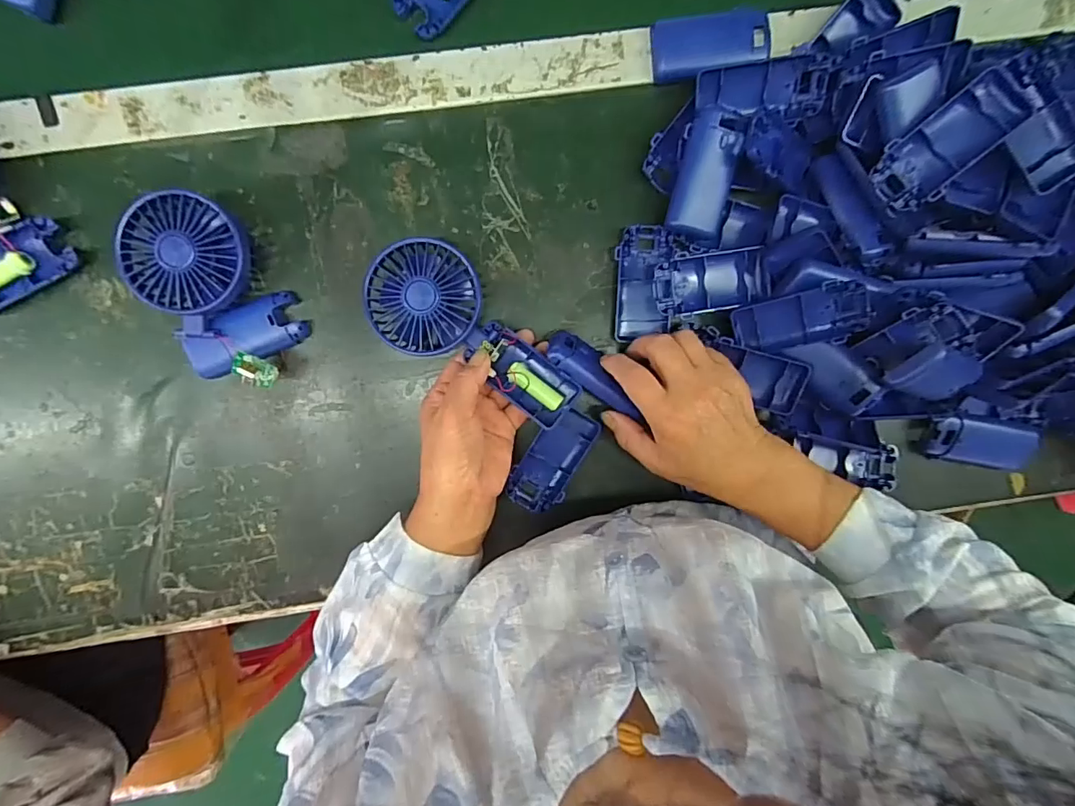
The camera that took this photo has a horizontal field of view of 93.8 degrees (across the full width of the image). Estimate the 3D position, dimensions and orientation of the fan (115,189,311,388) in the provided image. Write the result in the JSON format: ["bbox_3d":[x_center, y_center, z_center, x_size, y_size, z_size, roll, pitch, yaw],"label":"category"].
[{"bbox_3d":[-0.249,-0.084,0.391,0.089,0.044,0.147,-21,99,-1],"label":"fan"}]

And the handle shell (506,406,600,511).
[{"bbox_3d":[0.013,0.049,0.436,0.048,0.014,0.093,28,95,-7],"label":"handle shell"}]

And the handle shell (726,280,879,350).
[{"bbox_3d":[0.203,-0.065,0.389,0.090,0.014,0.047,-16,119,29],"label":"handle shell"}]

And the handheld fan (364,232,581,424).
[{"bbox_3d":[-0.048,-0.052,0.399,0.180,0.038,0.080,37,94,-6],"label":"handheld fan"}]

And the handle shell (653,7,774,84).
[{"bbox_3d":[0.135,-0.282,0.395,0.088,0.018,0.046,-7,98,-3],"label":"handle shell"}]

